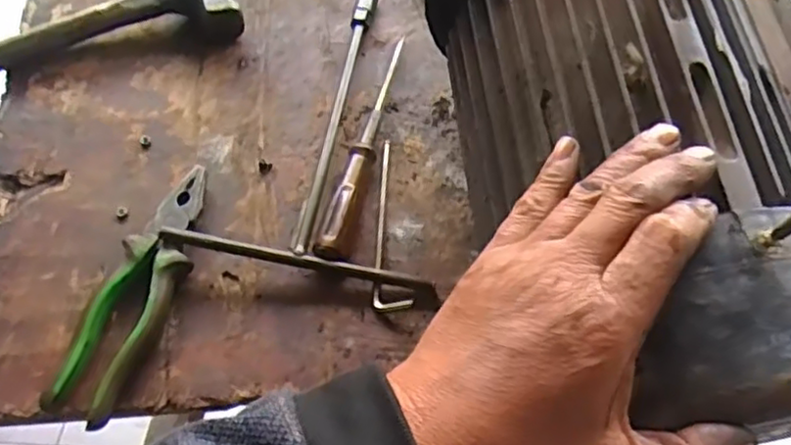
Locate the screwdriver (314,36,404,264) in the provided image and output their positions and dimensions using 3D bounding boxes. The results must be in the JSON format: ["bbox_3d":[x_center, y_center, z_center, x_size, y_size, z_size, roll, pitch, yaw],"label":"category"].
[{"bbox_3d":[-0.021,-0.065,0.539,0.021,0.025,0.216,14,58,8],"label":"screwdriver"}]

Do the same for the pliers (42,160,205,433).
[{"bbox_3d":[-0.175,0.045,0.470,0.047,0.023,0.187,14,58,8],"label":"pliers"}]

